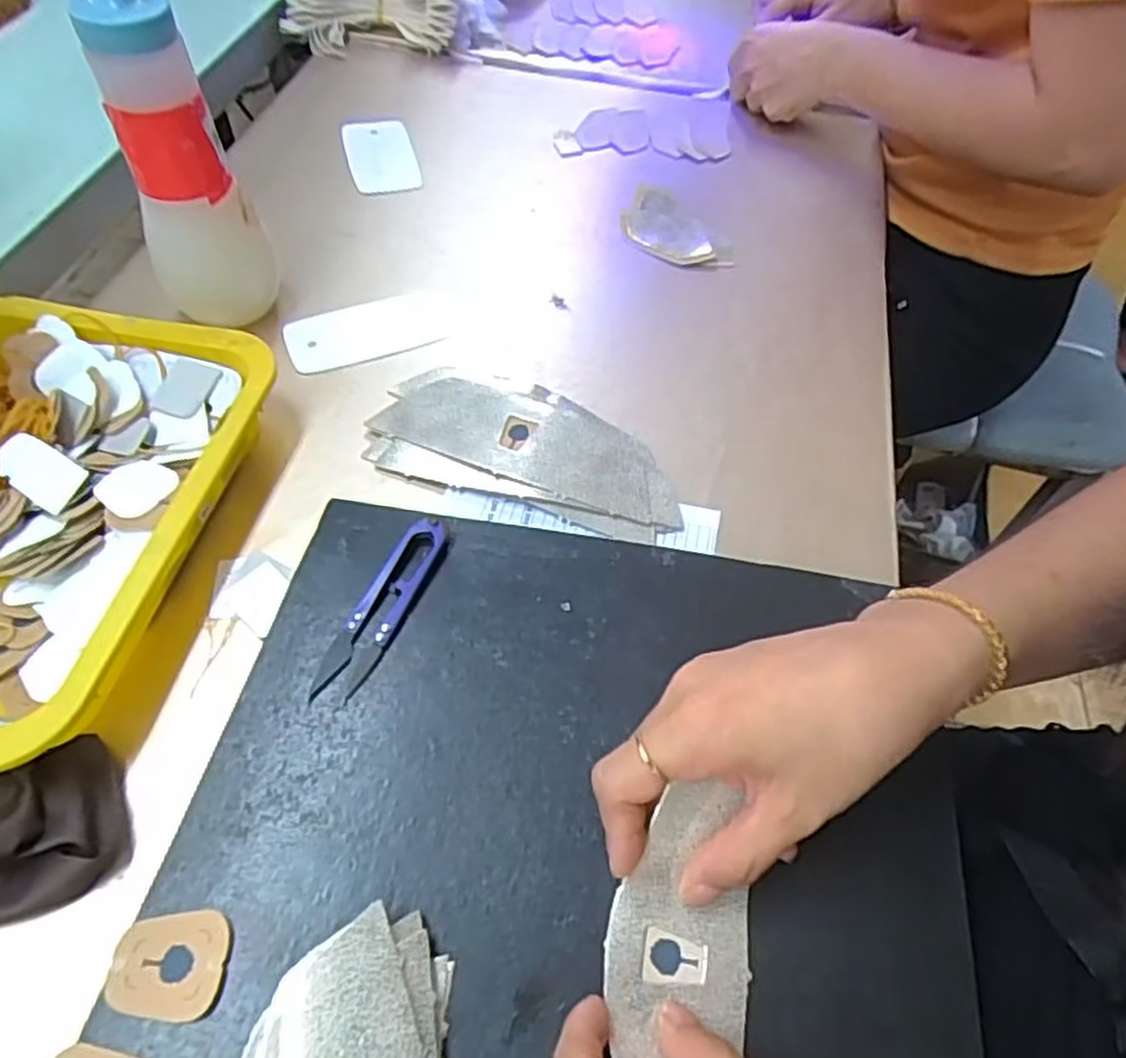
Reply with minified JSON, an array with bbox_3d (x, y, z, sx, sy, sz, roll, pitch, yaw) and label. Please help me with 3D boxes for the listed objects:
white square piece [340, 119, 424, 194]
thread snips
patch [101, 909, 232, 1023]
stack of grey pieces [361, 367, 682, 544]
[{"bbox_3d":[-0.148,-0.305,0.620,0.052,0.007,0.098,-12,56,-12],"label":"white square piece"},{"bbox_3d":[-0.084,0.033,0.353,0.023,0.011,0.096,19,56,9],"label":"thread snips"},{"bbox_3d":[-0.138,0.152,0.268,0.037,0.004,0.033,5,55,0],"label":"patch"},{"bbox_3d":[-0.020,-0.051,0.441,0.179,0.019,0.086,14,55,6],"label":"stack of grey pieces"}]

